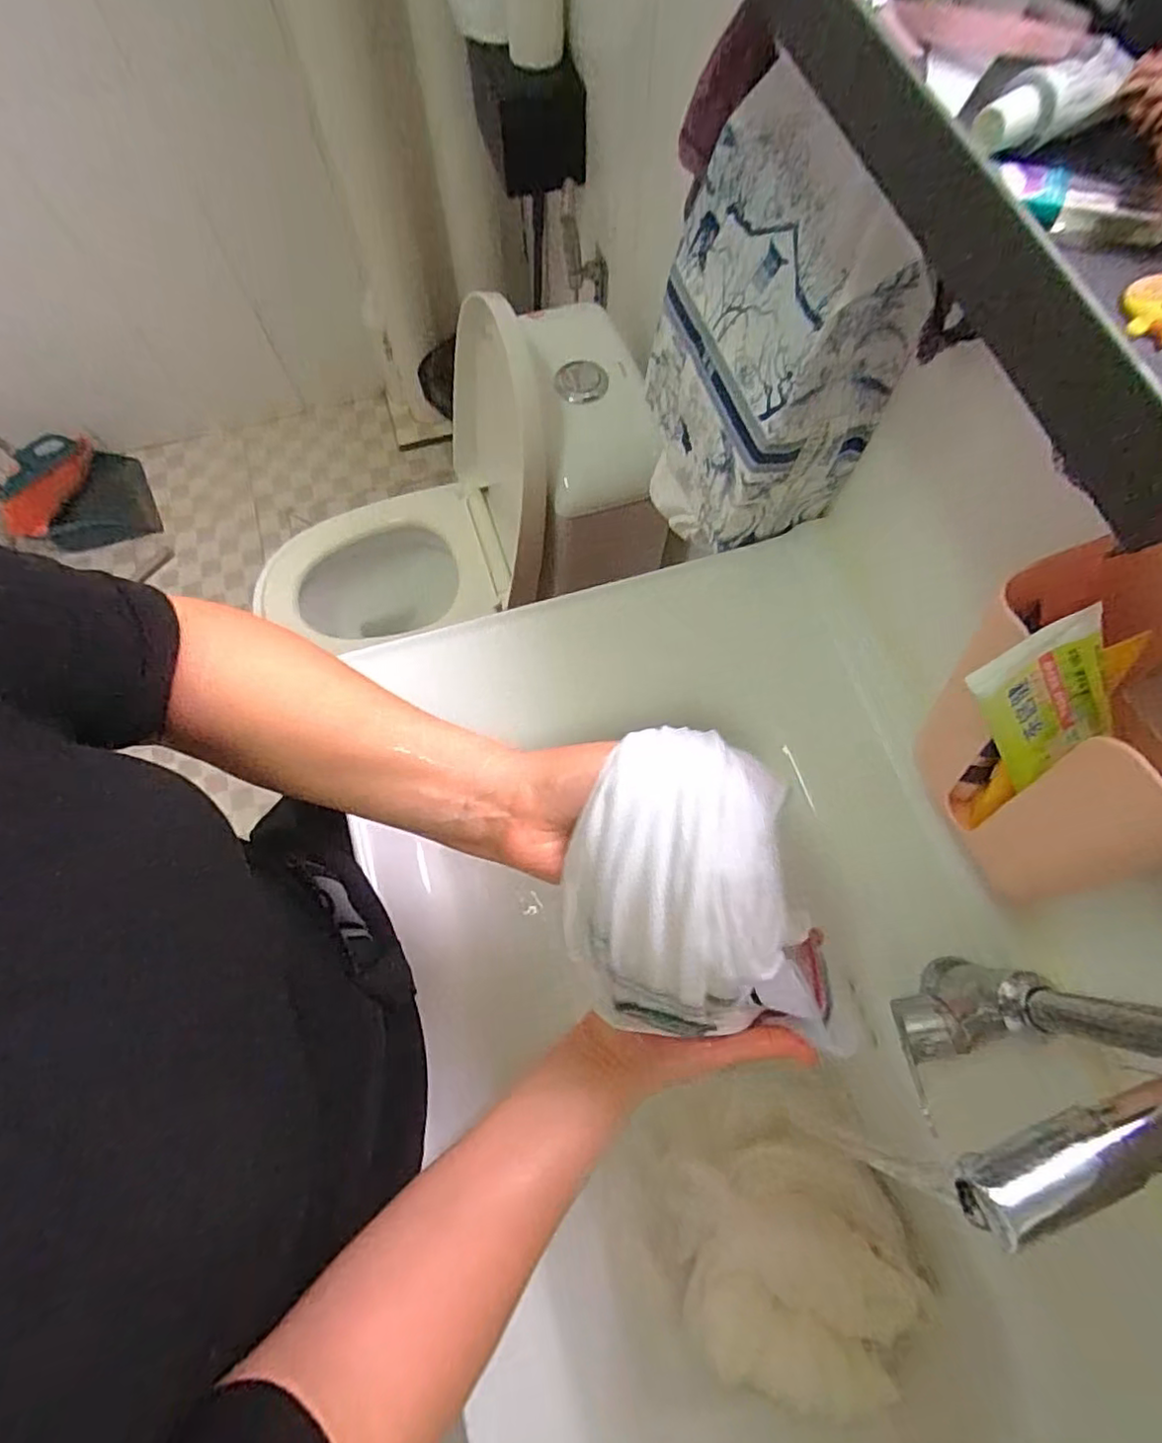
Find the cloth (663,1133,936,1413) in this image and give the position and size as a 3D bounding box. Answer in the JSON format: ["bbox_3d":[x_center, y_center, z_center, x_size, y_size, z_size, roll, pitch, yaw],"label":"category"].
[{"bbox_3d":[0.157,0.400,0.460,0.168,0.072,0.151,-6,72,-2],"label":"cloth"}]

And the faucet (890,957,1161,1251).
[{"bbox_3d":[0.214,0.183,0.333,0.158,0.245,0.034,-23,73,-8],"label":"faucet"}]

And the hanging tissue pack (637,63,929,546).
[{"bbox_3d":[0.145,-0.299,0.522,0.124,0.285,0.203,-12,72,-5],"label":"hanging tissue pack"}]

